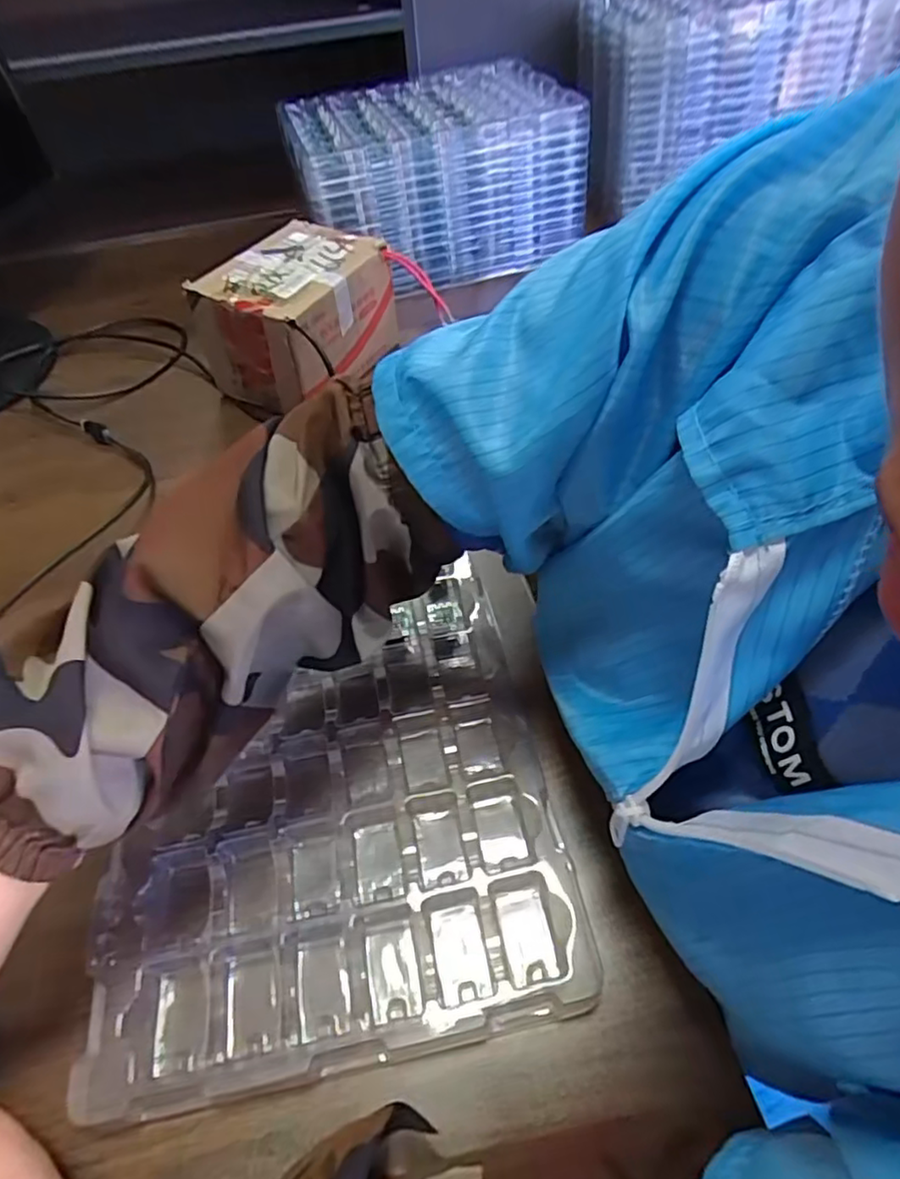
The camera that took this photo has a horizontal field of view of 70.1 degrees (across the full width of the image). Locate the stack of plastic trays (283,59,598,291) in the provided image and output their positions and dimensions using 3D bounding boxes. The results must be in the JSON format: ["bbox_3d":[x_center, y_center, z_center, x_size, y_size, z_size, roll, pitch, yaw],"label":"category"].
[{"bbox_3d":[-0.022,-0.437,0.693,0.280,0.149,0.199,-18,51,-10],"label":"stack of plastic trays"}]

